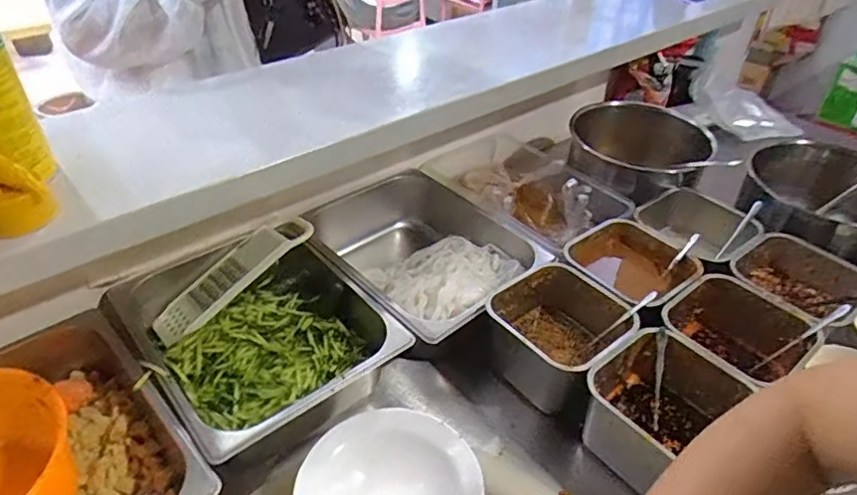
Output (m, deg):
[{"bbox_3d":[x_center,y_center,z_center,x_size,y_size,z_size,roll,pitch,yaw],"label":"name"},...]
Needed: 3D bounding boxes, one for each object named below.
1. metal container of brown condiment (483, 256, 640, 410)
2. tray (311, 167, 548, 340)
[{"bbox_3d":[0.166,0.113,0.743,0.157,0.095,0.162,30,46,32],"label":"metal container of brown condiment"},{"bbox_3d":[-0.006,0.024,0.877,0.273,0.120,0.327,-29,47,-33],"label":"tray"}]

